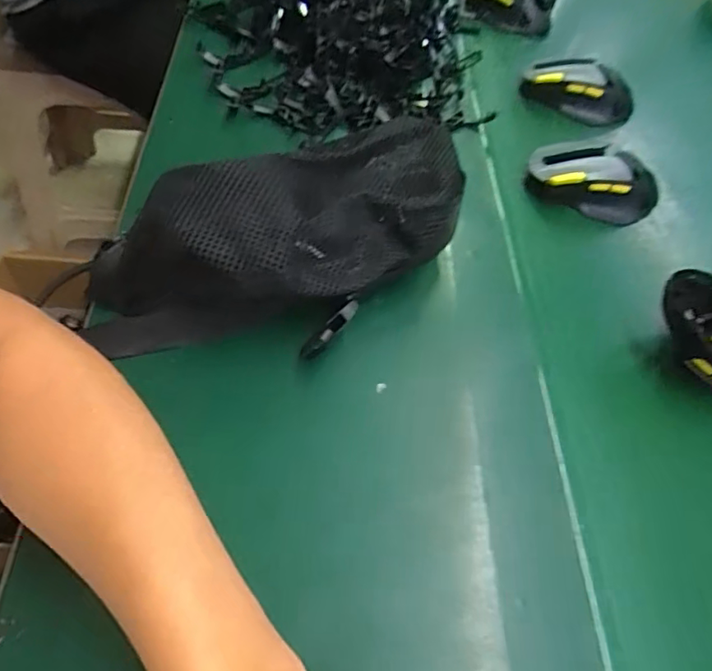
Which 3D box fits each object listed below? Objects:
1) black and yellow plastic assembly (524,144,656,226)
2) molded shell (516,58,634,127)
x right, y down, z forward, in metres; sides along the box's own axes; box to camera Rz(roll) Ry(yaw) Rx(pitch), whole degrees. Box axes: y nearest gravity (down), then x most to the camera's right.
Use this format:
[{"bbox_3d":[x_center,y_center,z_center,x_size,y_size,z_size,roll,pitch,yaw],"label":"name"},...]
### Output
[{"bbox_3d":[0.209,-0.137,0.484,0.111,0.043,0.054,17,56,7],"label":"black and yellow plastic assembly"},{"bbox_3d":[0.227,-0.251,0.564,0.111,0.038,0.055,30,57,12],"label":"molded shell"}]

